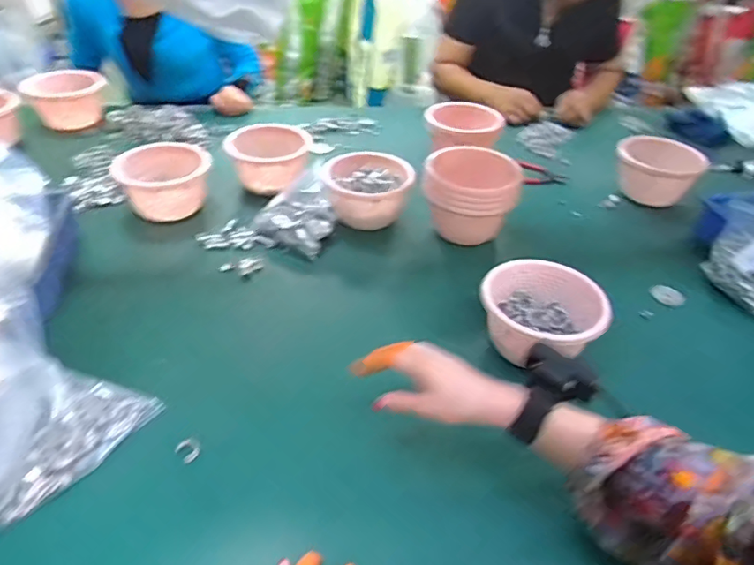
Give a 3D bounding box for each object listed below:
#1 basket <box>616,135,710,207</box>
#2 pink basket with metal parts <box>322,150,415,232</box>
[{"bbox_3d":[0.557,-0.217,1.068,0.157,0.104,0.162,21,42,22],"label":"basket"},{"bbox_3d":[-0.016,-0.170,0.944,0.147,0.077,0.177,8,39,6],"label":"pink basket with metal parts"}]

